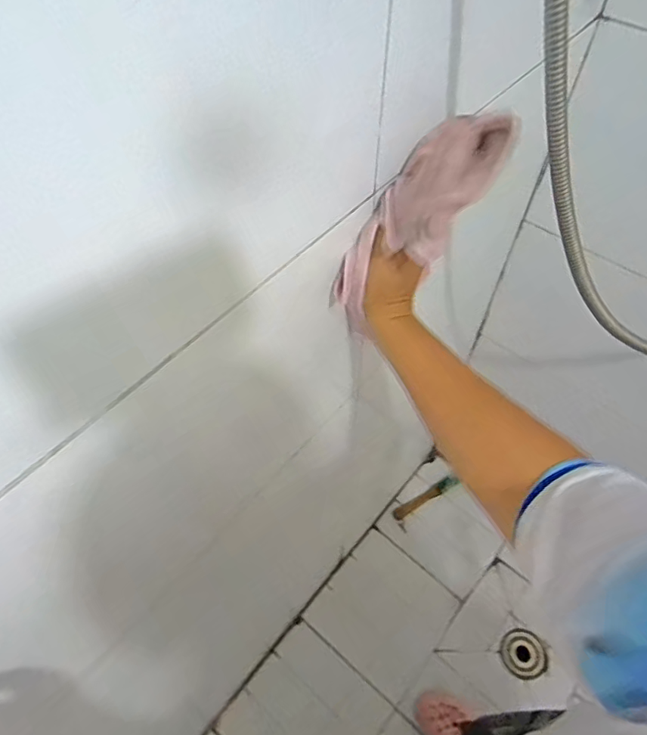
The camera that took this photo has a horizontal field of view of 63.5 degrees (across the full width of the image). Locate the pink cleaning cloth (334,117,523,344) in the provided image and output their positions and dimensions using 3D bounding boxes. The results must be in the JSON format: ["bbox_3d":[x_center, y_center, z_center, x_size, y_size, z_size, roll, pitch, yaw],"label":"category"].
[{"bbox_3d":[0.072,-0.122,0.430,0.205,0.062,0.087,-49,61,16],"label":"pink cleaning cloth"}]

